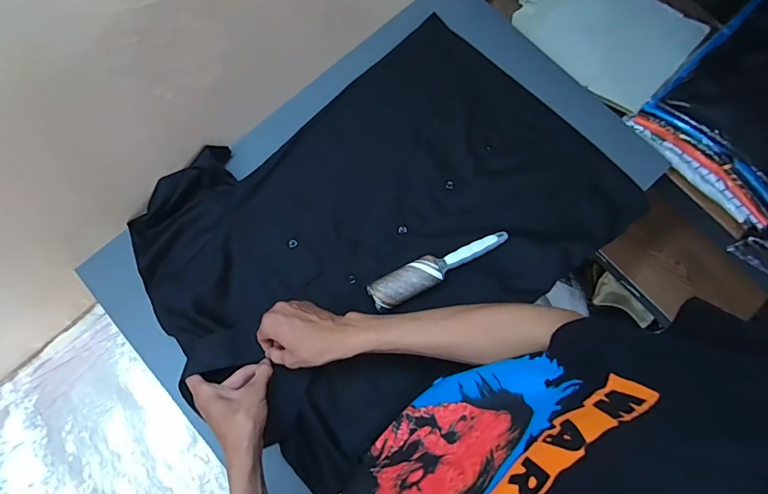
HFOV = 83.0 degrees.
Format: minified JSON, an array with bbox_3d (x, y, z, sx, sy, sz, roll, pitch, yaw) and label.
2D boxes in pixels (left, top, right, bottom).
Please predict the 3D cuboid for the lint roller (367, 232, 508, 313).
[{"bbox_3d":[0.082,0.028,0.640,0.224,0.046,0.045,-27,78,-6],"label":"lint roller"}]

